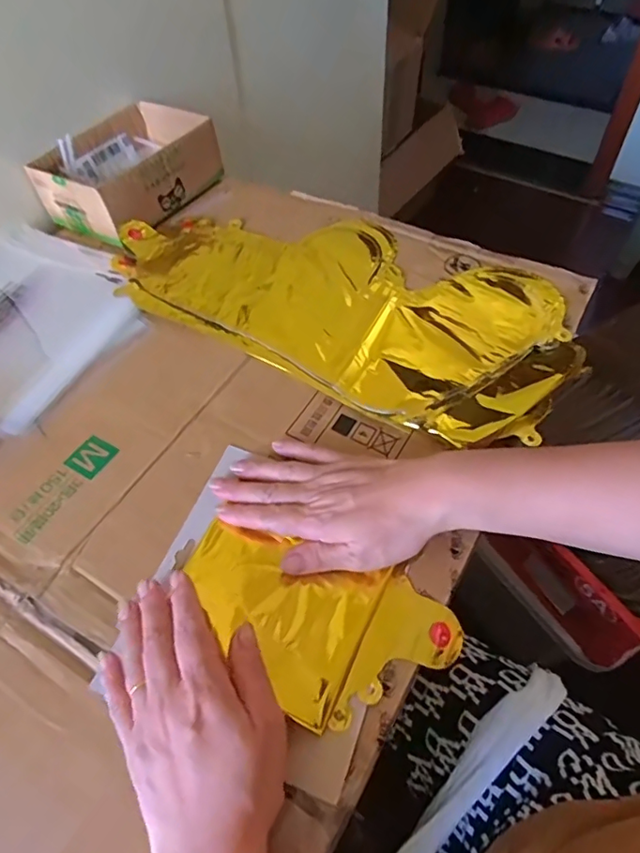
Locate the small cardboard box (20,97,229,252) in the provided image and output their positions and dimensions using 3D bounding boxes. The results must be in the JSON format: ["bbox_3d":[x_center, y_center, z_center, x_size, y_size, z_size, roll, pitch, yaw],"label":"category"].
[{"bbox_3d":[-0.230,-0.313,0.646,0.153,0.064,0.194,25,60,21],"label":"small cardboard box"}]

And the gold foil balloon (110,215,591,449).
[{"bbox_3d":[0.011,-0.132,0.526,0.455,0.023,0.221,23,59,20],"label":"gold foil balloon"}]

